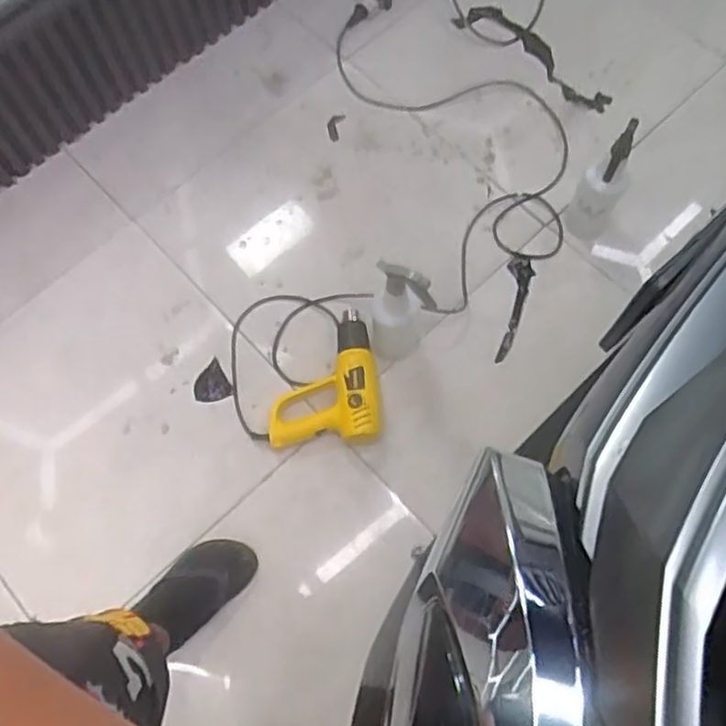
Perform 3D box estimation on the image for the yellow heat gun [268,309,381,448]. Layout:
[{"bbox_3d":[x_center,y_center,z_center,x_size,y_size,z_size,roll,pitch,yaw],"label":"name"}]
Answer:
[{"bbox_3d":[-0.074,0.018,1.341,0.203,0.085,0.255,-2,70,1],"label":"yellow heat gun"}]

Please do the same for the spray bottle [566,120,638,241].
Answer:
[{"bbox_3d":[0.443,-0.324,1.333,0.083,0.285,0.095,26,73,11],"label":"spray bottle"}]

